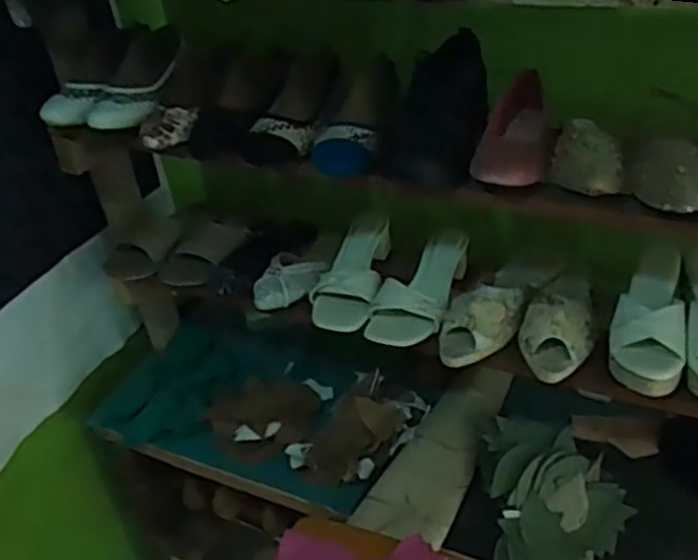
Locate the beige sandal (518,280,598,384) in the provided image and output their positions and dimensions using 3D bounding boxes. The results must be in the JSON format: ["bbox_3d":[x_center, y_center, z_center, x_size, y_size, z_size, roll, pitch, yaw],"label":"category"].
[{"bbox_3d":[0.274,0.037,0.956,0.089,0.063,0.218,7,37,18],"label":"beige sandal"}]

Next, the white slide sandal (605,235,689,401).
[{"bbox_3d":[0.376,0.043,0.912,0.081,0.062,0.229,11,39,24],"label":"white slide sandal"}]

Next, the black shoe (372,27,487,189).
[{"bbox_3d":[0.108,-0.216,0.871,0.109,0.078,0.239,10,59,22],"label":"black shoe"}]

